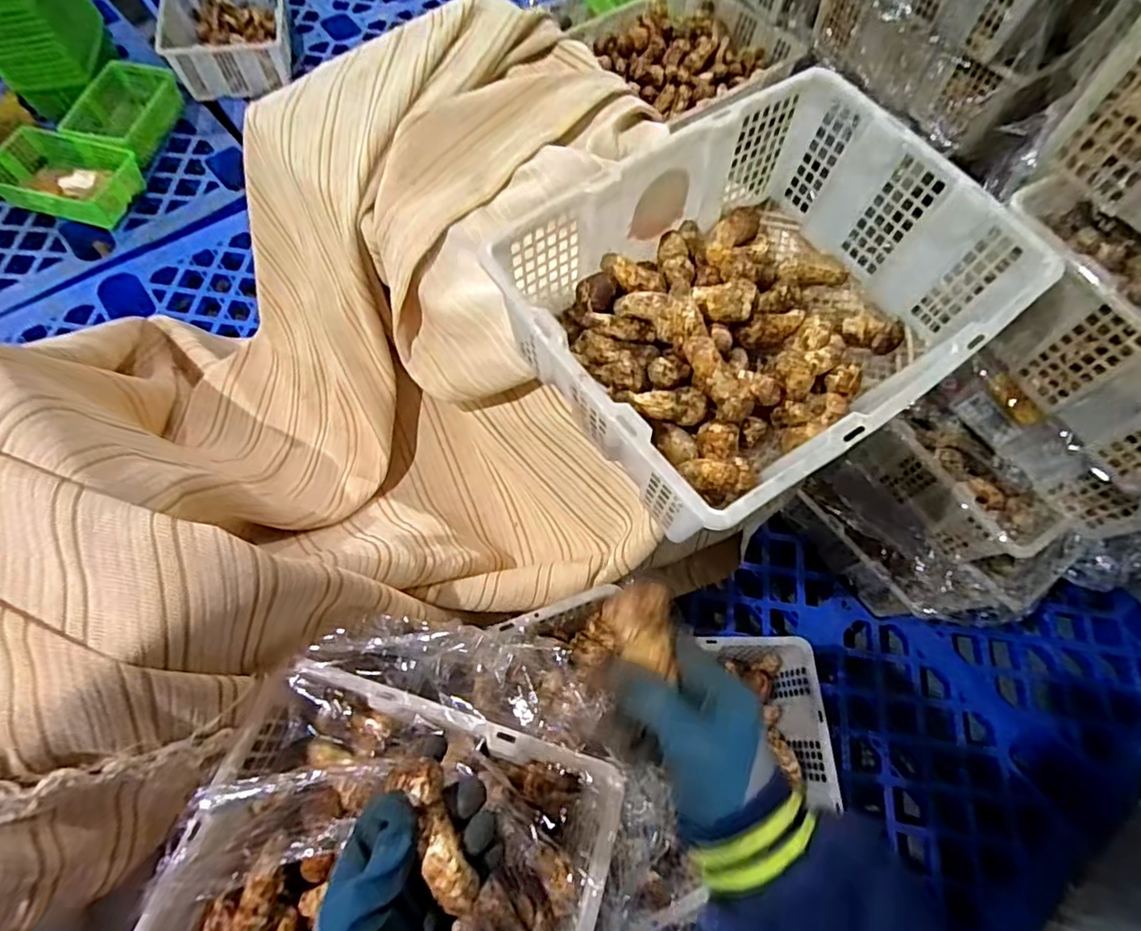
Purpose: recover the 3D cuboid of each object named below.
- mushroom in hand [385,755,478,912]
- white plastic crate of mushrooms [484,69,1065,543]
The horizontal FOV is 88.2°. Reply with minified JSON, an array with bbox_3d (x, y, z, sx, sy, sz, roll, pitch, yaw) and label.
[{"bbox_3d":[-0.083,0.227,0.364,0.027,0.019,0.091,-25,75,-9],"label":"mushroom in hand"},{"bbox_3d":[0.197,-0.164,0.628,0.459,0.170,0.350,-34,70,-12],"label":"white plastic crate of mushrooms"}]

